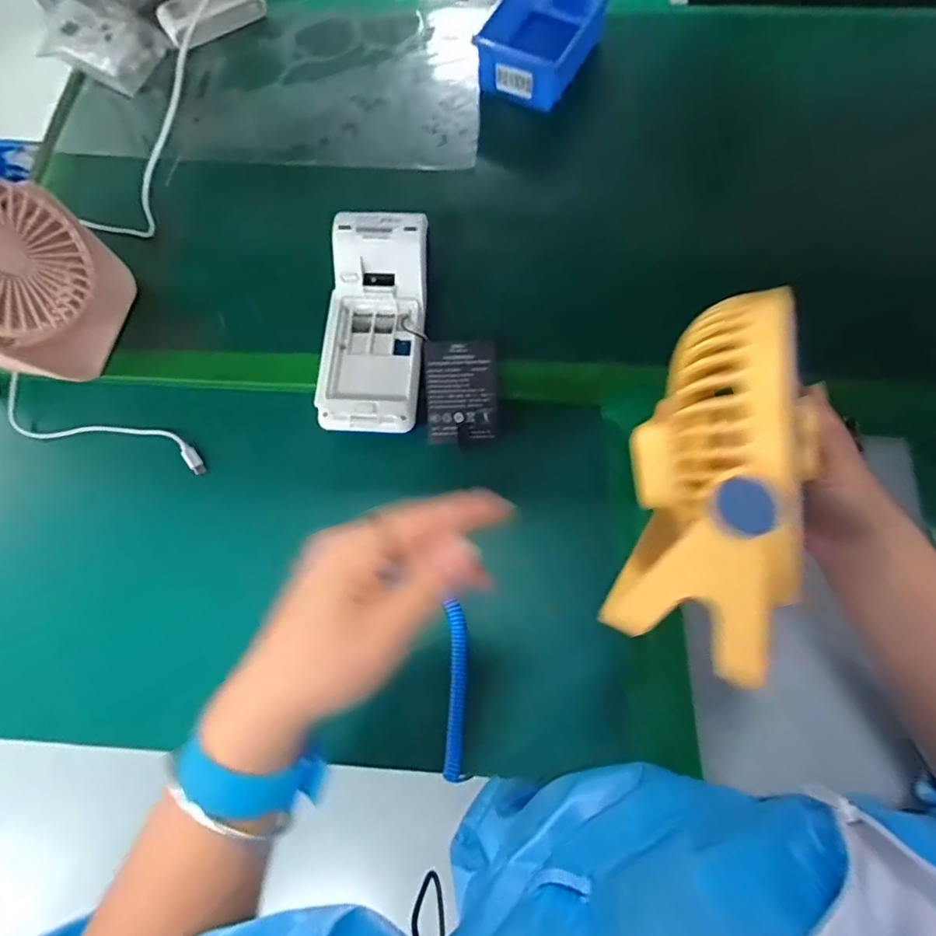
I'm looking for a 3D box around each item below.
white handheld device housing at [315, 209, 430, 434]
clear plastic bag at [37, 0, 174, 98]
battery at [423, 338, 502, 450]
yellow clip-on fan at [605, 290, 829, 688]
[{"bbox_3d":[-0.075,-0.117,0.446,0.080,0.046,0.181,4,83,-1],"label":"white handheld device housing"},{"bbox_3d":[-0.402,-0.469,0.587,0.142,0.024,0.098,25,72,6],"label":"clear plastic bag"},{"bbox_3d":[-0.004,-0.062,0.446,0.059,0.006,0.085,-5,96,-1],"label":"battery"},{"bbox_3d":[0.106,0.007,0.239,0.055,0.070,0.160,5,100,-1],"label":"yellow clip-on fan"}]

